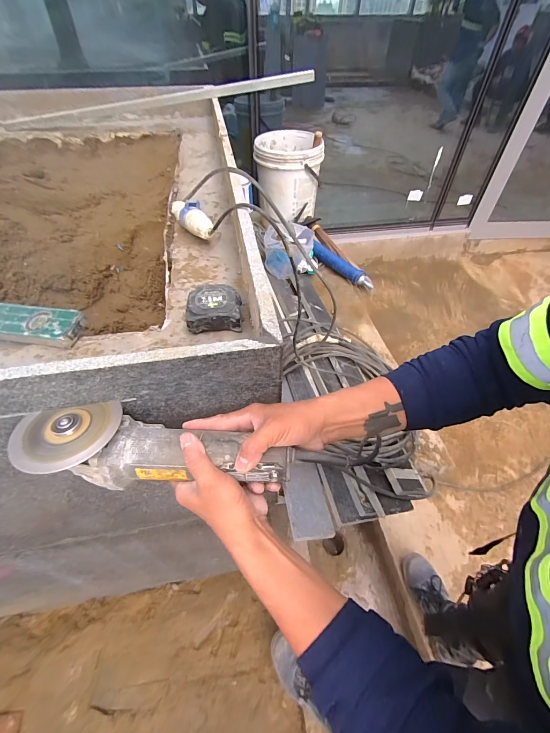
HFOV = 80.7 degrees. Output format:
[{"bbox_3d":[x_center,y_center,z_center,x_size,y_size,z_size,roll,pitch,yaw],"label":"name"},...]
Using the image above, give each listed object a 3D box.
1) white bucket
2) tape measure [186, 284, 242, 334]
[{"bbox_3d":[0.058,-0.888,1.501,0.296,0.274,0.300,0,48,-1],"label":"white bucket"},{"bbox_3d":[-0.096,-0.093,0.513,0.084,0.039,0.076,-3,49,-4],"label":"tape measure"}]

